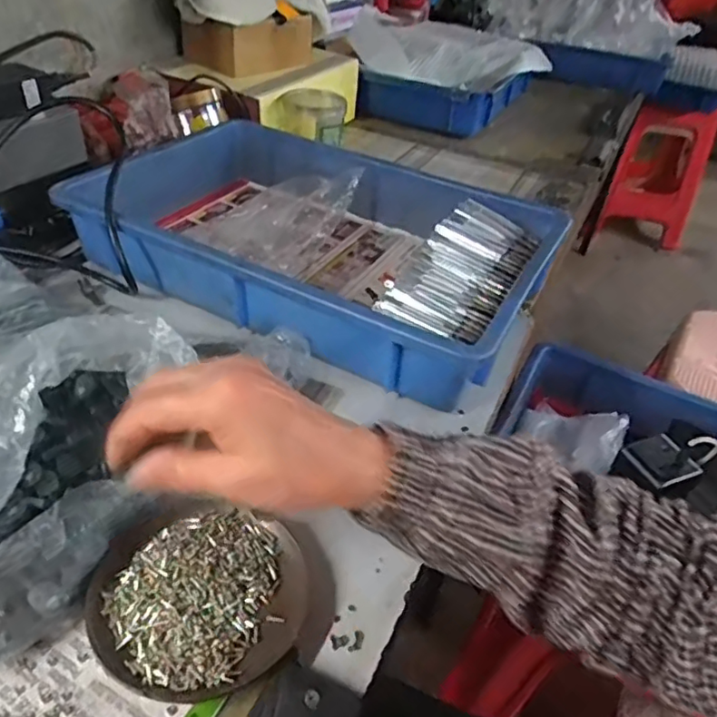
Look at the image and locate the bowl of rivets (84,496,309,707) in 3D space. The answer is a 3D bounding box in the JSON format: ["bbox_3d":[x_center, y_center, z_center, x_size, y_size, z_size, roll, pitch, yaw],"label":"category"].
[{"bbox_3d":[-0.087,0.130,0.331,0.112,0.021,0.116,5,38,-4],"label":"bowl of rivets"}]

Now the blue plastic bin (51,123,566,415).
[{"bbox_3d":[-0.041,-0.124,0.605,0.433,0.079,0.309,22,42,19],"label":"blue plastic bin"}]

